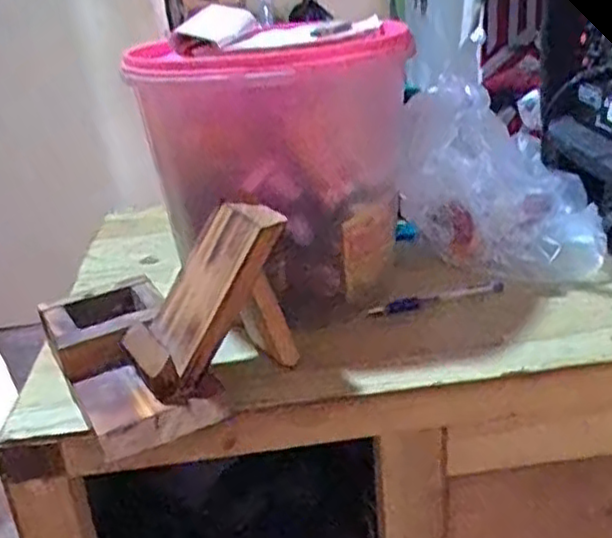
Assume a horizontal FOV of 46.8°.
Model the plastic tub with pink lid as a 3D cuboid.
[{"bbox_3d":[-0.017,-0.087,0.644,0.203,0.226,0.206,-6,25,3],"label":"plastic tub with pink lid"}]

